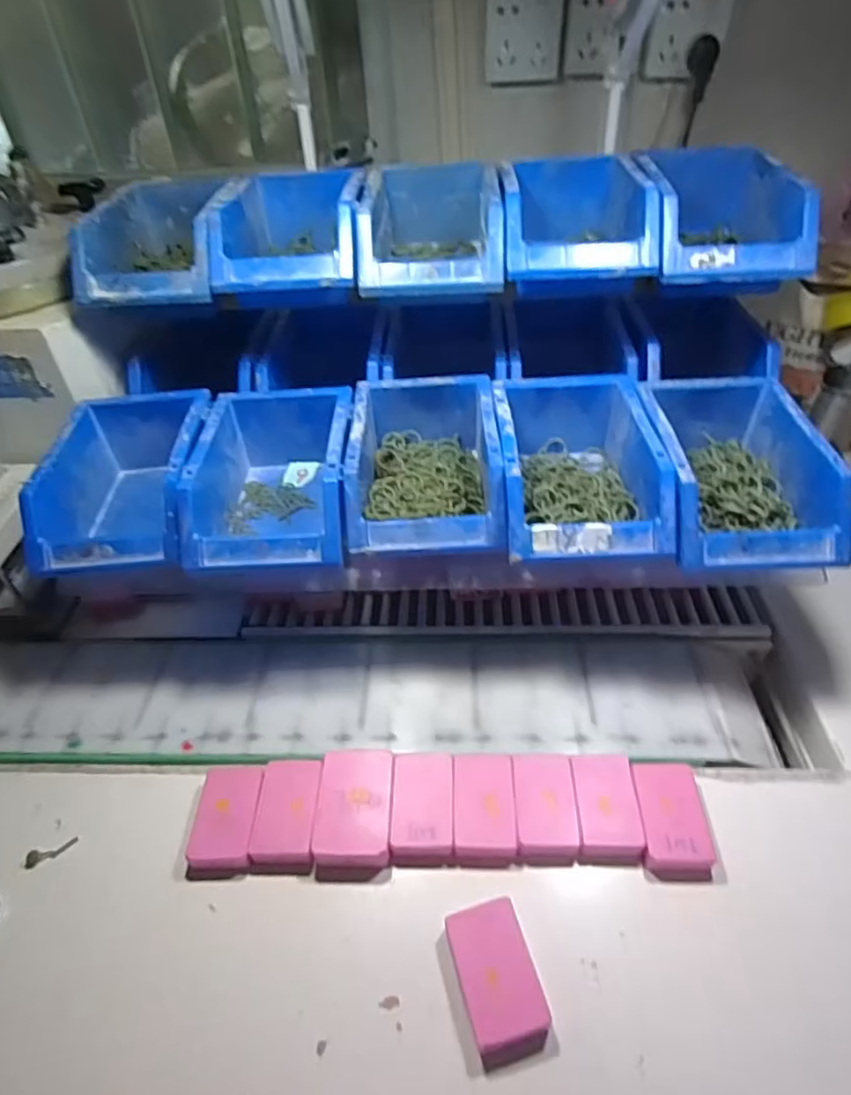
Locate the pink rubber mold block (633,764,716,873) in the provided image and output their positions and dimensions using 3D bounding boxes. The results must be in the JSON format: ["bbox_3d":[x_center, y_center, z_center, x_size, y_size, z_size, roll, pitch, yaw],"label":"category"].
[{"bbox_3d":[0.175,0.191,0.440,0.046,0.016,0.072,1,42,5],"label":"pink rubber mold block"}]

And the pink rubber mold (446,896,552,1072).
[{"bbox_3d":[0.045,0.262,0.377,0.045,0.019,0.078,-13,43,-10],"label":"pink rubber mold"}]

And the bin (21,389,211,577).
[{"bbox_3d":[-0.250,-0.052,0.533,0.122,0.083,0.176,-5,42,-2],"label":"bin"}]

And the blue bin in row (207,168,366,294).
[{"bbox_3d":[-0.119,-0.293,0.576,0.124,0.067,0.186,0,42,3],"label":"blue bin in row"}]

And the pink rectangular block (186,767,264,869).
[{"bbox_3d":[-0.147,0.199,0.457,0.047,0.016,0.071,-2,42,1],"label":"pink rectangular block"}]

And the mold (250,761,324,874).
[{"bbox_3d":[-0.101,0.195,0.454,0.045,0.020,0.075,-2,42,2],"label":"mold"}]

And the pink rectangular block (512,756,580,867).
[{"bbox_3d":[0.087,0.189,0.449,0.042,0.015,0.072,-1,42,3],"label":"pink rectangular block"}]

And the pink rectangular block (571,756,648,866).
[{"bbox_3d":[0.130,0.188,0.446,0.043,0.014,0.072,1,42,4],"label":"pink rectangular block"}]

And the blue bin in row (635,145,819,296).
[{"bbox_3d":[0.255,-0.291,0.545,0.124,0.067,0.158,-1,42,3],"label":"blue bin in row"}]

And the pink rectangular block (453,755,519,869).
[{"bbox_3d":[0.043,0.190,0.451,0.043,0.015,0.074,-1,42,2],"label":"pink rectangular block"}]

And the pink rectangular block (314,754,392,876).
[{"bbox_3d":[-0.051,0.192,0.452,0.053,0.023,0.084,-1,42,2],"label":"pink rectangular block"}]

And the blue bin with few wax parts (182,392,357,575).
[{"bbox_3d":[-0.124,-0.054,0.522,0.122,0.078,0.175,-2,42,1],"label":"blue bin with few wax parts"}]

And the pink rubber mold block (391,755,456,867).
[{"bbox_3d":[-0.002,0.190,0.453,0.045,0.018,0.073,-2,42,2],"label":"pink rubber mold block"}]

